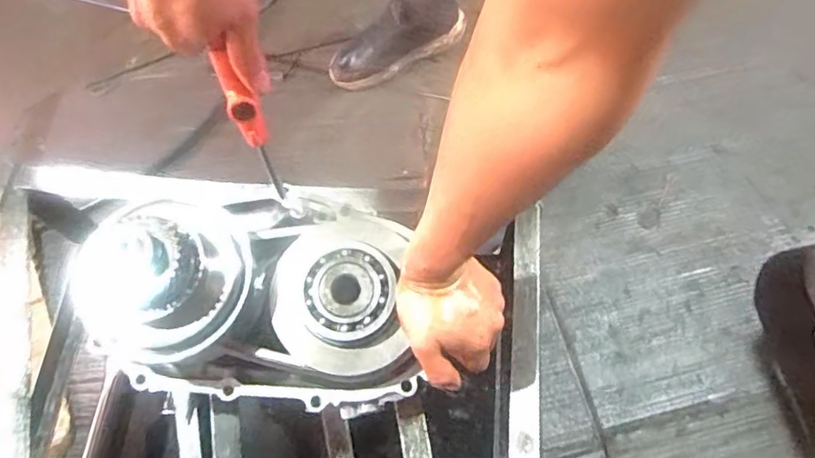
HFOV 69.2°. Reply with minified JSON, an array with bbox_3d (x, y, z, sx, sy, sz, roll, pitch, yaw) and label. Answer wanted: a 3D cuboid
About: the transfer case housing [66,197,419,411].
[{"bbox_3d":[-0.160,0.054,0.539,0.332,0.087,0.179,4,67,2],"label":"transfer case housing"}]

